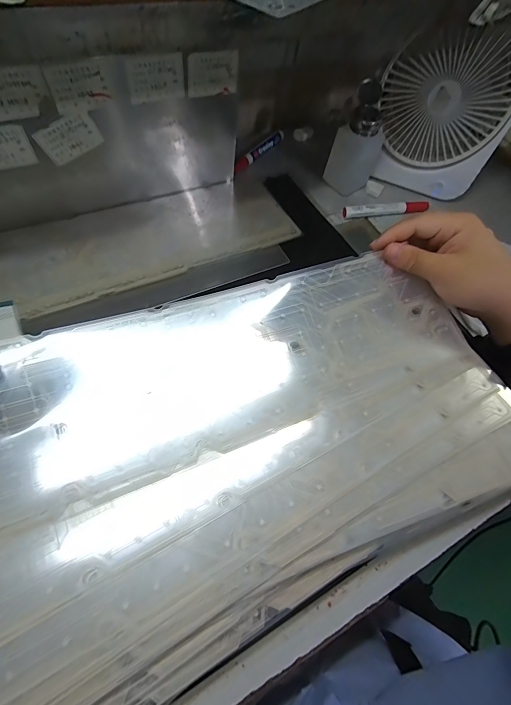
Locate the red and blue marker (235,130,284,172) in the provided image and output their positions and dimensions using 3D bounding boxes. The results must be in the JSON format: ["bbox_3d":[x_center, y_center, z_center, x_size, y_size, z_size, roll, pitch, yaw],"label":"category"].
[{"bbox_3d":[0.006,-0.314,0.522,0.012,0.017,0.125,33,62,11],"label":"red and blue marker"}]

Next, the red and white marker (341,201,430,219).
[{"bbox_3d":[0.194,-0.210,0.490,0.137,0.017,0.015,-10,63,-12],"label":"red and white marker"}]

